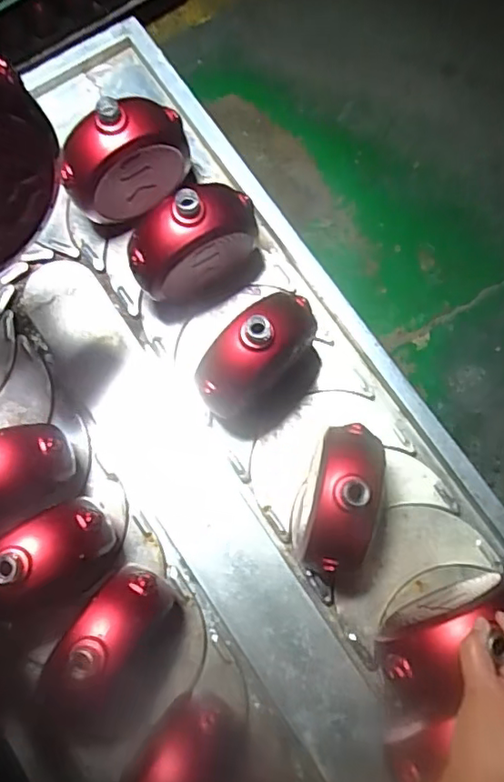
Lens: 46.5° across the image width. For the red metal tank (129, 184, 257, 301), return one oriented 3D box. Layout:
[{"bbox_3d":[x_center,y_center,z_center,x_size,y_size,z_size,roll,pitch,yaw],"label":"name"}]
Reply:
[{"bbox_3d":[-0.060,-0.151,0.600,0.130,0.153,0.053,-29,81,-6],"label":"red metal tank"}]

